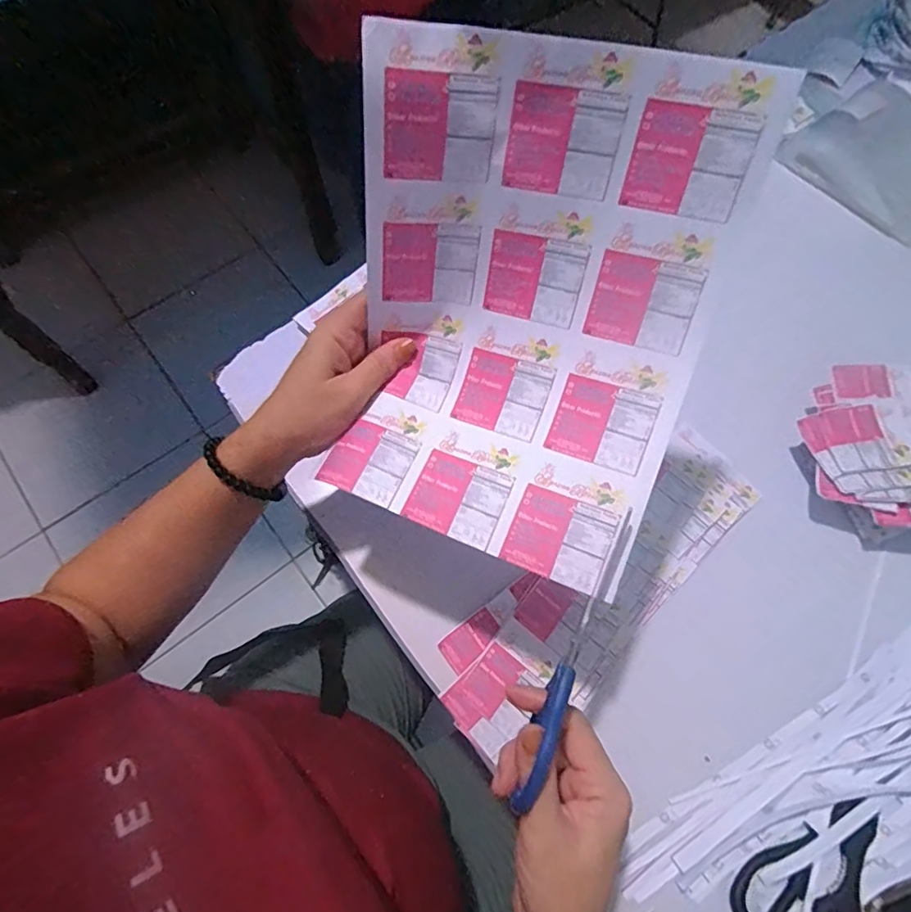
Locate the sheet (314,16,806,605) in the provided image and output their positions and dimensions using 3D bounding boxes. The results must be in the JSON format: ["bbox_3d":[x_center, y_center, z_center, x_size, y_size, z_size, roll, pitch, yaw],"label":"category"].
[{"bbox_3d":[0.035,-0.069,0.292,0.203,0.254,0.118,15,36,4],"label":"sheet"}]

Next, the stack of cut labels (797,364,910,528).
[{"bbox_3d":[0.383,-0.008,0.487,0.150,0.045,0.153,0,68,-1],"label":"stack of cut labels"}]

